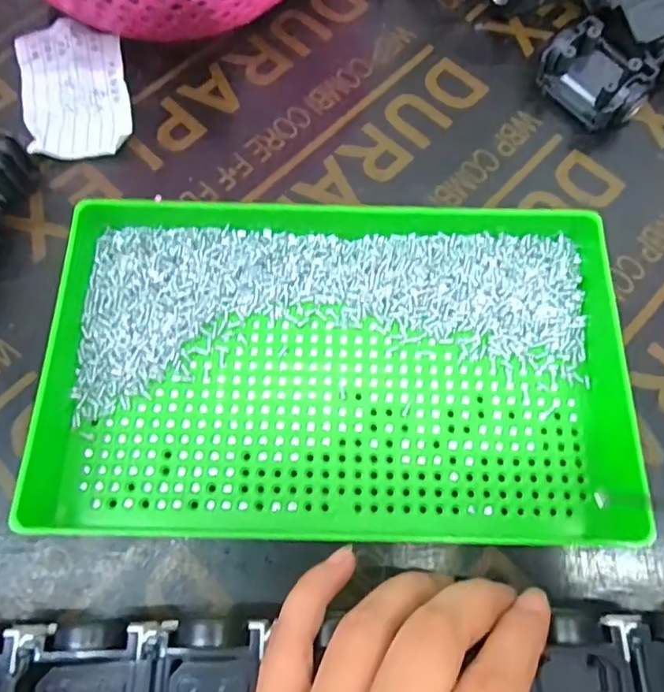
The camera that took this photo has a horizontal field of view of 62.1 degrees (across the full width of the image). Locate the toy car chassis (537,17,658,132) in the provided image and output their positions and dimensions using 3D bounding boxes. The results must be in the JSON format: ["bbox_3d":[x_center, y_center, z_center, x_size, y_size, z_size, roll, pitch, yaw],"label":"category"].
[{"bbox_3d":[0.155,-0.158,0.320,0.045,0.030,0.059,-36,74,-14],"label":"toy car chassis"}]

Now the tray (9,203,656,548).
[{"bbox_3d":[0.009,0.006,0.252,0.253,0.037,0.153,2,69,-1],"label":"tray"}]

